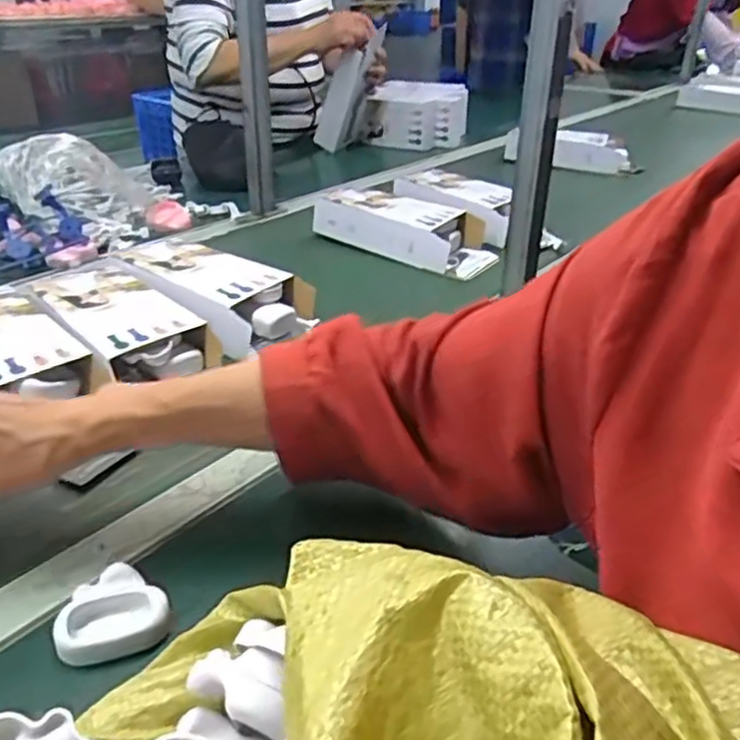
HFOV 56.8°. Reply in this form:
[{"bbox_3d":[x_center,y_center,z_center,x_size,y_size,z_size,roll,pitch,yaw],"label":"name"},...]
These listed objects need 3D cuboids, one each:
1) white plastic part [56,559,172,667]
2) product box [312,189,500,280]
[{"bbox_3d":[-0.151,0.141,0.404,0.060,0.013,0.058,-5,33,-16],"label":"white plastic part"},{"bbox_3d":[0.048,-0.189,0.941,0.264,0.064,0.106,23,35,27],"label":"product box"}]

